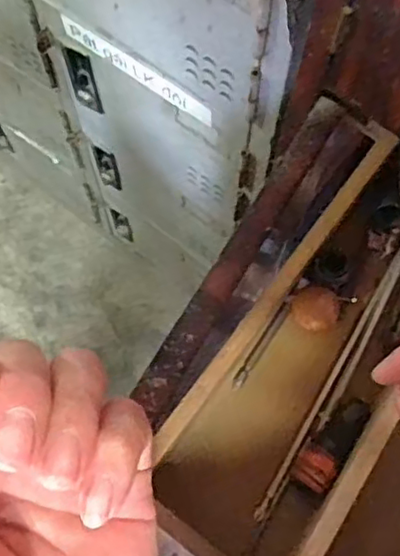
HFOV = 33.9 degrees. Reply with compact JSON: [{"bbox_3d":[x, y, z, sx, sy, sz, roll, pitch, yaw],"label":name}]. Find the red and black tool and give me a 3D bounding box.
[{"bbox_3d":[0.090,0.115,0.457,0.025,0.028,0.069,32,73,10],"label":"red and black tool"}]

